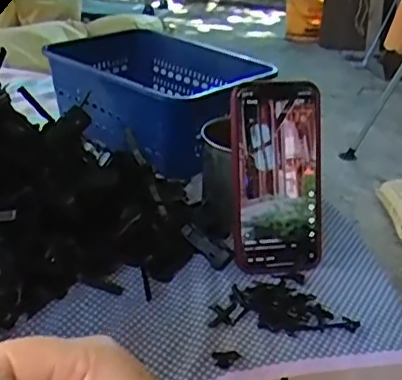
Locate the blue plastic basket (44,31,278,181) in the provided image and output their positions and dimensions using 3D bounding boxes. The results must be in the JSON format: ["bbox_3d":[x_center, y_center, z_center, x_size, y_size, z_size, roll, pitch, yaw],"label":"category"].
[{"bbox_3d":[-0.050,-0.121,0.742,0.266,0.090,0.187,21,33,27],"label":"blue plastic basket"}]

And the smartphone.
[{"bbox_3d":[0.065,-0.011,0.521,0.076,0.157,0.015,-2,5,-12],"label":"smartphone"}]

